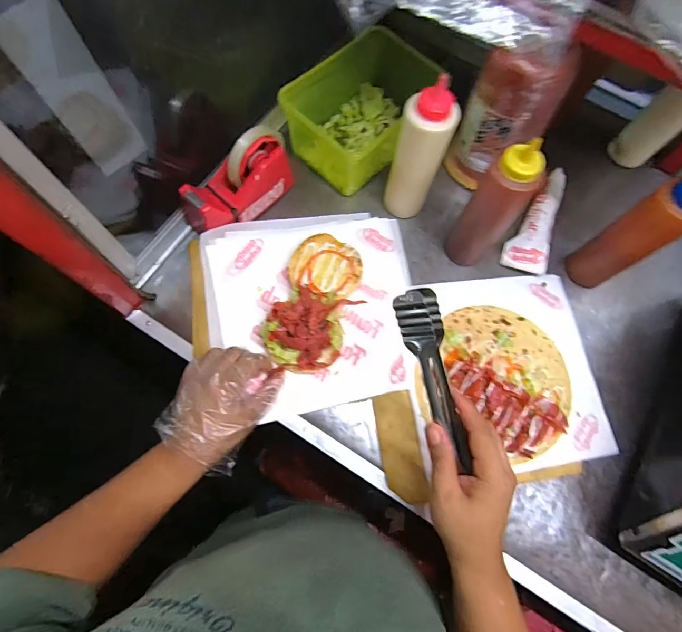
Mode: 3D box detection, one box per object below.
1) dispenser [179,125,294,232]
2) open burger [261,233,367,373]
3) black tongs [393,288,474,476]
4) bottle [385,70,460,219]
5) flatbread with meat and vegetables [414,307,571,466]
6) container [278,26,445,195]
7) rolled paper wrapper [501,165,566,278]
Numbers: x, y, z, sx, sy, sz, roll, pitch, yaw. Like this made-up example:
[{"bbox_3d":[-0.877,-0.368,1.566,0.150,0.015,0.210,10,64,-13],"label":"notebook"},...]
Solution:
[{"bbox_3d":[-0.138,-0.179,0.524,0.157,0.086,0.061,-36,79,-13],"label":"dispenser"},{"bbox_3d":[-0.033,-0.021,0.507,0.104,0.047,0.187,18,74,1],"label":"open burger"},{"bbox_3d":[0.091,0.059,0.362,0.038,0.032,0.171,-20,102,-7],"label":"black tongs"},{"bbox_3d":[0.099,-0.199,0.493,0.067,0.196,0.054,18,74,2],"label":"bottle"},{"bbox_3d":[0.207,0.076,0.502,0.185,0.025,0.176,28,73,3],"label":"flatbread with meat and vegetables"},{"bbox_3d":[0.030,-0.308,0.570,0.136,0.095,0.206,41,74,7],"label":"container"},{"bbox_3d":[0.299,-0.136,0.573,0.060,0.028,0.175,33,73,5],"label":"rolled paper wrapper"}]

